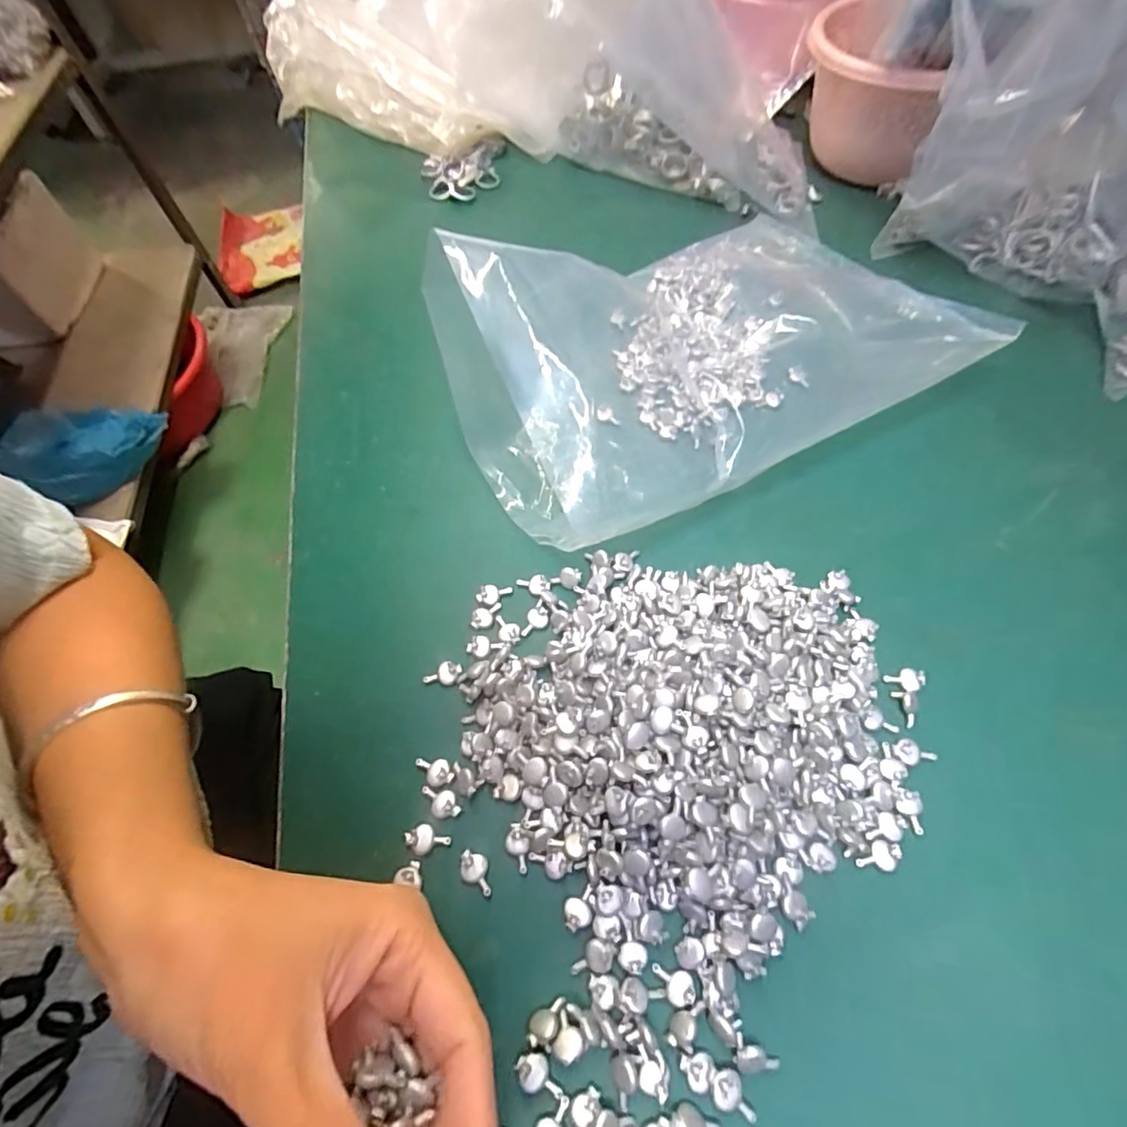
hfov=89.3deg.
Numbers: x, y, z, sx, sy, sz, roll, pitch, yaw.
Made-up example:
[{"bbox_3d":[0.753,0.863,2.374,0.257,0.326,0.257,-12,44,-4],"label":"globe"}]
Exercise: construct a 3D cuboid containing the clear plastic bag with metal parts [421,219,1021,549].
[{"bbox_3d":[0.074,-0.141,0.330,0.287,0.081,0.193,-26,62,-11],"label":"clear plastic bag with metal parts"}]

